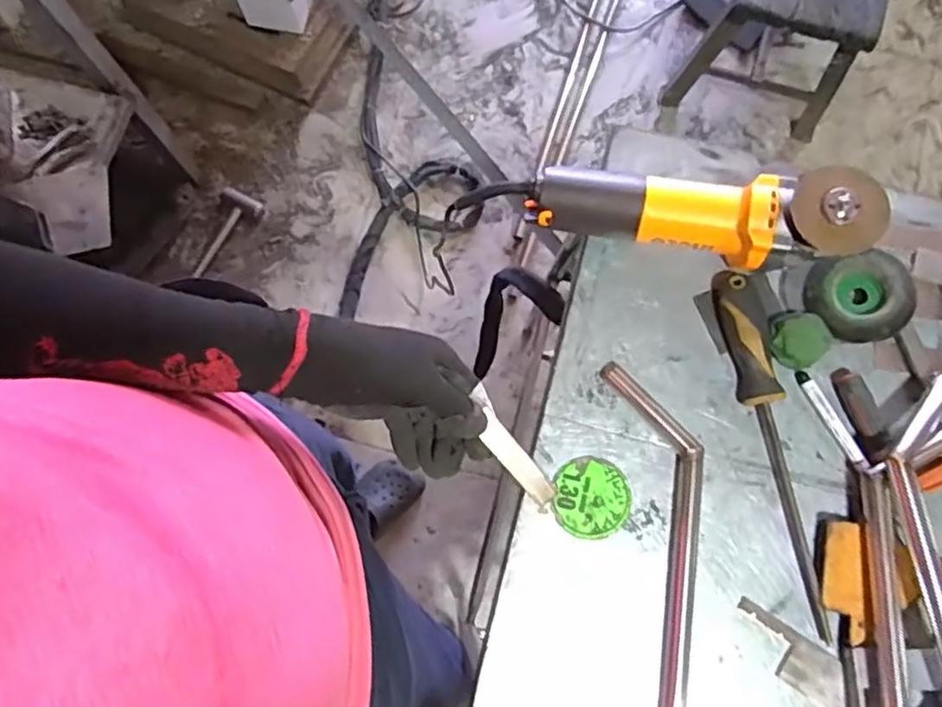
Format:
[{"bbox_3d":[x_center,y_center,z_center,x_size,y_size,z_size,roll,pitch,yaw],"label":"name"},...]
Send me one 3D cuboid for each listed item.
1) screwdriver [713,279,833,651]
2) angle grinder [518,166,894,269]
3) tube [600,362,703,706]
[{"bbox_3d":[0.254,0.075,0.556,0.037,0.027,0.304,-11,79,-3],"label":"screwdriver"},{"bbox_3d":[0.185,-0.117,0.549,0.268,0.081,0.071,5,79,2],"label":"angle grinder"},{"bbox_3d":[0.155,0.176,0.548,0.073,0.027,0.332,-1,81,-1],"label":"tube"}]

